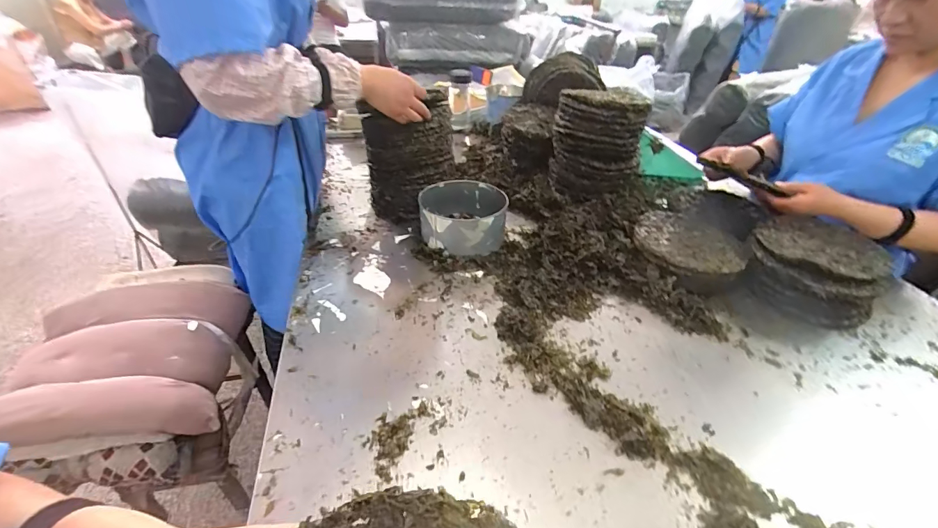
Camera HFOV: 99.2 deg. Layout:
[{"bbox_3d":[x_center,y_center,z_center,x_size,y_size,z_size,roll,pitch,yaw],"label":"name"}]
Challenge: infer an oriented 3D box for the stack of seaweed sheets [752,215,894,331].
[{"bbox_3d":[0.623,0.013,0.730,0.230,0.097,0.208,-25,46,-31],"label":"stack of seaweed sheets"}]

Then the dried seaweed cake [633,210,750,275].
[{"bbox_3d":[0.436,-0.052,0.791,0.193,0.020,0.210,18,40,19],"label":"dried seaweed cake"}]

